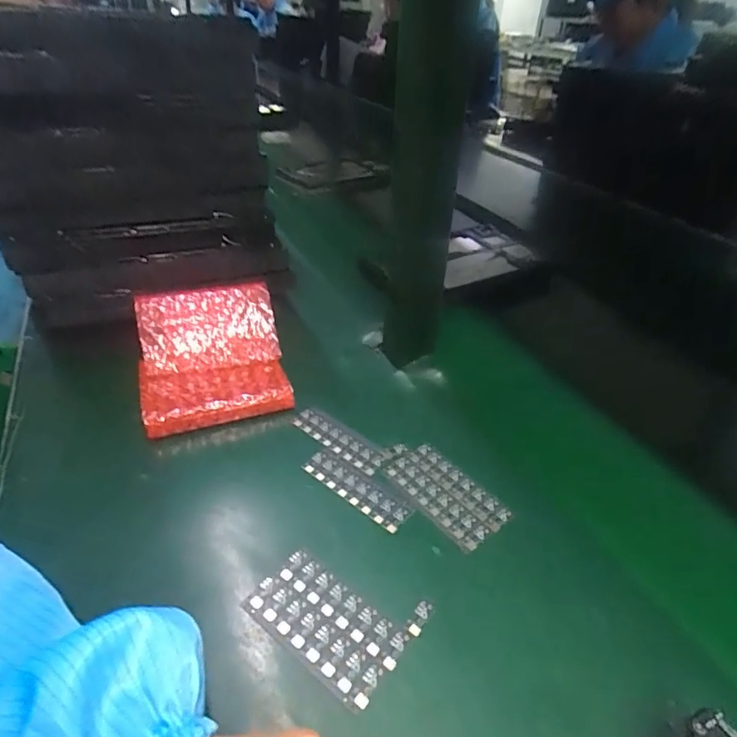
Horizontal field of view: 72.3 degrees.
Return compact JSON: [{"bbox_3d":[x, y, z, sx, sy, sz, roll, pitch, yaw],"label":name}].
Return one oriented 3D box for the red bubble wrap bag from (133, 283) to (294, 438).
[{"bbox_3d":[-0.146,-0.014,0.466,0.128,0.070,0.123,-9,39,-18],"label":"red bubble wrap bag"}]

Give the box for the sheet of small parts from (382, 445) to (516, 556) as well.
[{"bbox_3d":[0.057,0.095,0.389,0.052,0.007,0.093,-24,46,-33],"label":"sheet of small parts"}]

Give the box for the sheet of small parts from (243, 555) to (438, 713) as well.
[{"bbox_3d":[-0.020,0.147,0.308,0.094,0.004,0.069,28,42,27],"label":"sheet of small parts"}]

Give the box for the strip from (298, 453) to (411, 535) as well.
[{"bbox_3d":[-0.011,0.095,0.393,0.095,0.010,0.025,30,43,29],"label":"strip"}]

